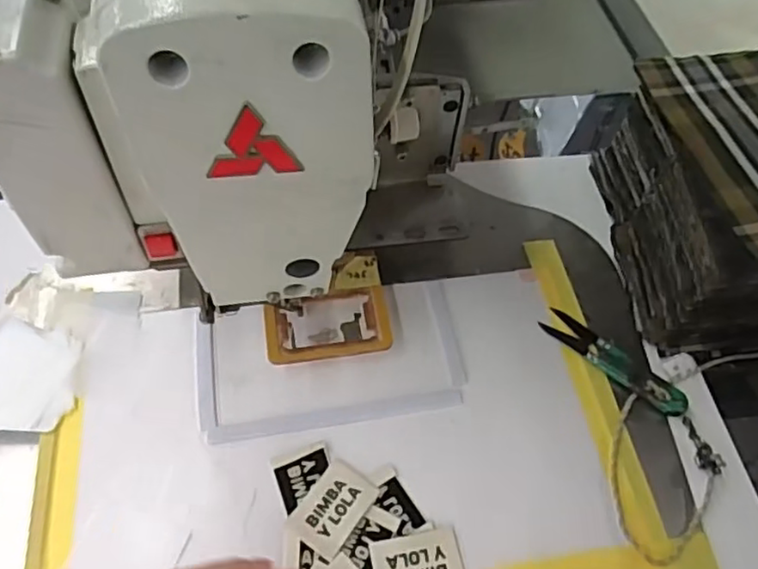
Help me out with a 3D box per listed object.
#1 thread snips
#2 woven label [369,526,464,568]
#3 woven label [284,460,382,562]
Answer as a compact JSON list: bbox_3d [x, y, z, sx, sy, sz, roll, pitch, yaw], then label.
[{"bbox_3d":[0.160,0.051,0.437,0.103,0.011,0.023,39,64,20],"label":"thread snips"},{"bbox_3d":[0.023,0.157,0.358,0.049,0.004,0.034,-8,55,-13],"label":"woven label"},{"bbox_3d":[-0.027,0.129,0.373,0.033,0.004,0.050,32,62,17],"label":"woven label"}]

